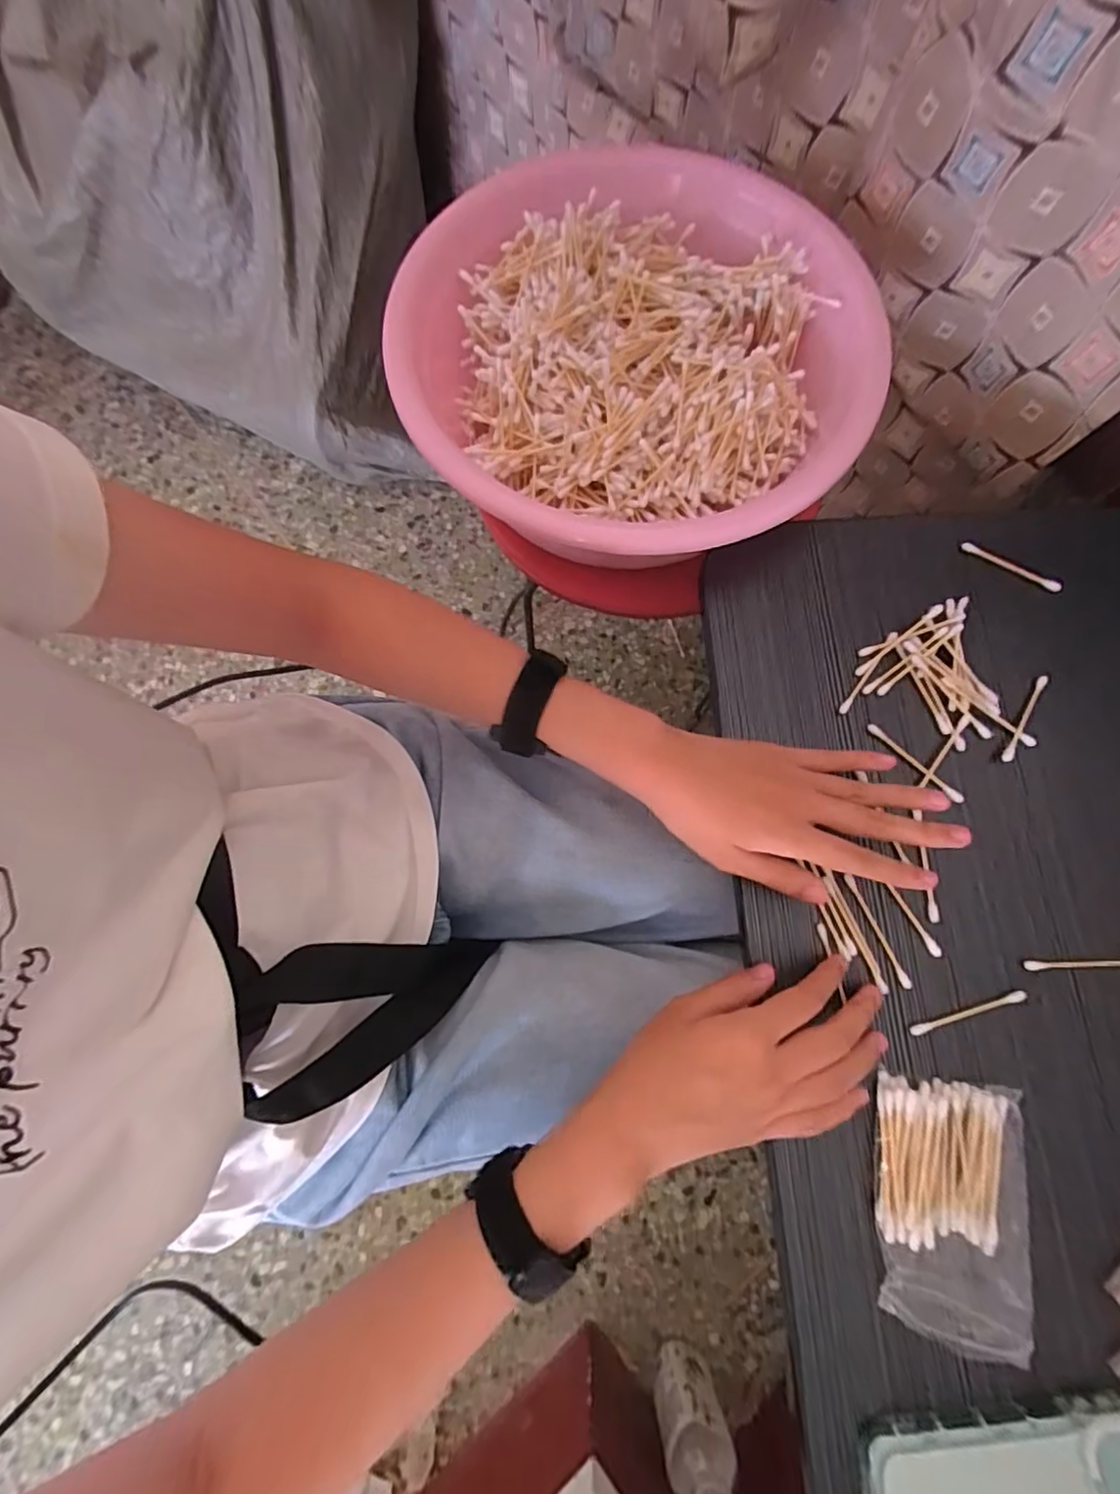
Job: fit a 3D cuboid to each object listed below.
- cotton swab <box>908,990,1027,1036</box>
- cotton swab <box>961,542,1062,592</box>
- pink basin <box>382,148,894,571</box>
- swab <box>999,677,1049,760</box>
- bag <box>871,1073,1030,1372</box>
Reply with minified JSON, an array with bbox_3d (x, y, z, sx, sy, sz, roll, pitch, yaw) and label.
[{"bbox_3d":[0.232,0.151,0.323,0.070,0.004,0.006,-16,77,-4],"label":"cotton swab"},{"bbox_3d":[0.308,-0.124,0.389,0.067,0.008,0.007,30,78,7],"label":"cotton swab"},{"bbox_3d":[0.053,-0.283,0.423,0.347,0.084,0.343,0,76,0],"label":"pink basin"},{"bbox_3d":[0.297,-0.019,0.363,0.006,0.006,0.066,33,78,8],"label":"swab"},{"bbox_3d":[0.202,0.234,0.293,0.071,0.024,0.109,9,76,2],"label":"bag"}]

